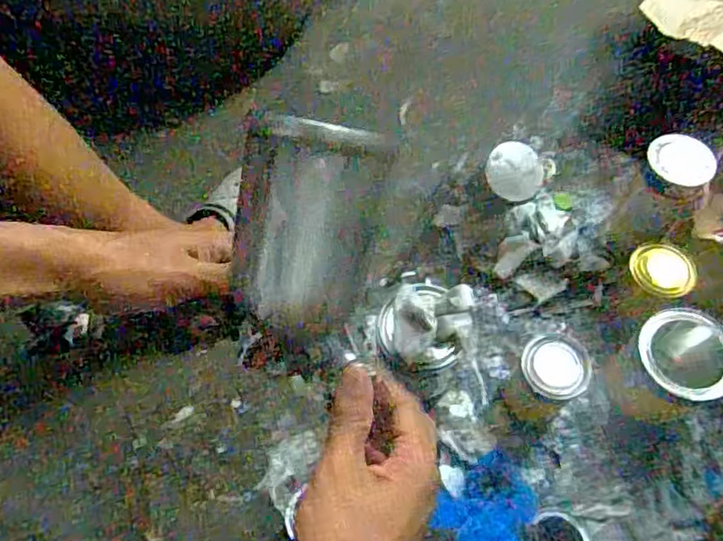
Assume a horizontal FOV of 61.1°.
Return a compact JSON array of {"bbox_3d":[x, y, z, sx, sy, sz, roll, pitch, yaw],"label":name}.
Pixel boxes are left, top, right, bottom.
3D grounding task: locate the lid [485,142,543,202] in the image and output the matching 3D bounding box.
[{"bbox_3d":[0.193,-0.126,0.778,0.068,0.009,0.075,-6,82,2],"label":"lid"}]

